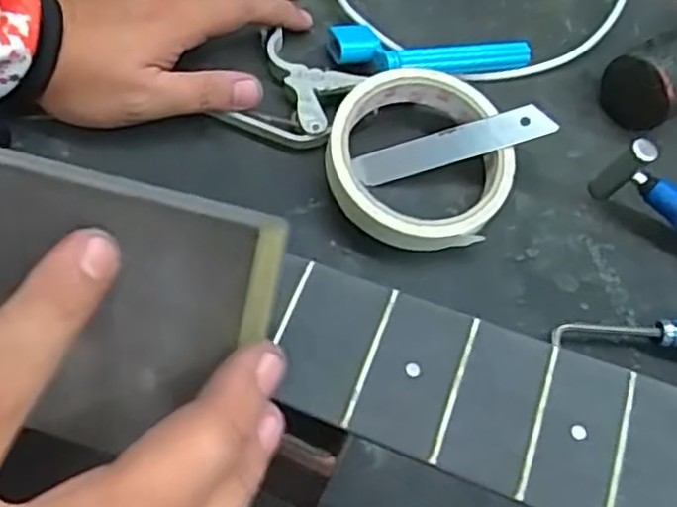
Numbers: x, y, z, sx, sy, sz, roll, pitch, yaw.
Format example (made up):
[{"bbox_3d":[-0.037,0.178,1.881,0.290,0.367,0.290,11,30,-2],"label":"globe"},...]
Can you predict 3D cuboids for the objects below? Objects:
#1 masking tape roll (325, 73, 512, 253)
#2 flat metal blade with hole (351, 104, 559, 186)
[{"bbox_3d":[0.041,-0.046,0.352,0.087,0.026,0.098,27,65,11],"label":"masking tape roll"},{"bbox_3d":[0.057,-0.055,0.359,0.099,0.004,0.018,-16,75,9],"label":"flat metal blade with hole"}]

